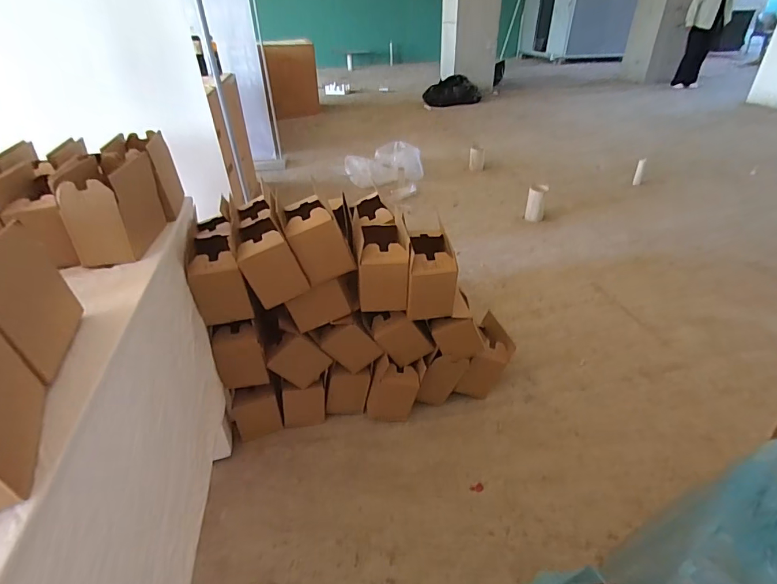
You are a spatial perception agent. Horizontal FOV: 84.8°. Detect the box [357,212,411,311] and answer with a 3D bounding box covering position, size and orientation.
[{"bbox_3d":[-0.020,-0.090,1.248,0.139,0.210,0.226,-4,34,-3],"label":"box"}]

